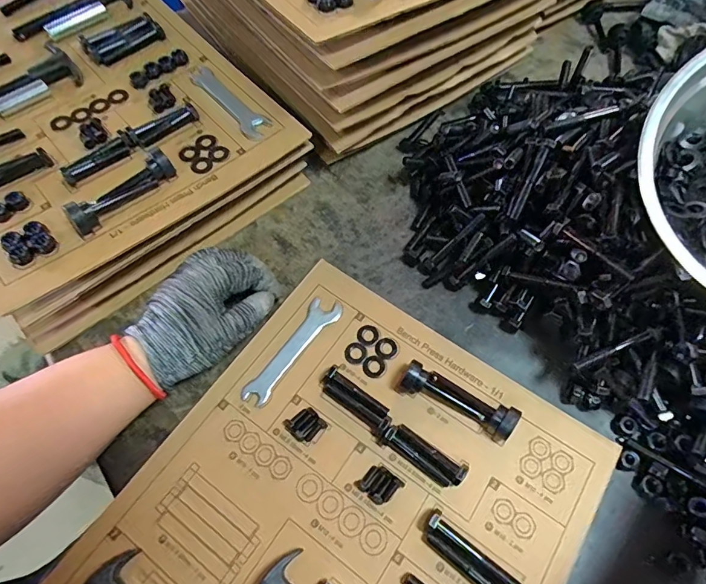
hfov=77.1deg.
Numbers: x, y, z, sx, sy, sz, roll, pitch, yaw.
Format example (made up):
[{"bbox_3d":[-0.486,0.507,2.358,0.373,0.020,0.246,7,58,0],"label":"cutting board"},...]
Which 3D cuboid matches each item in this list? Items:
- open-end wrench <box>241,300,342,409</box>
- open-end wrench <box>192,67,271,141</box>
[{"bbox_3d":[-0.052,0.050,0.389,0.026,0.004,0.114,34,69,14],"label":"open-end wrench"},{"bbox_3d":[-0.127,-0.194,0.444,0.028,0.004,0.117,-40,71,-17],"label":"open-end wrench"}]

